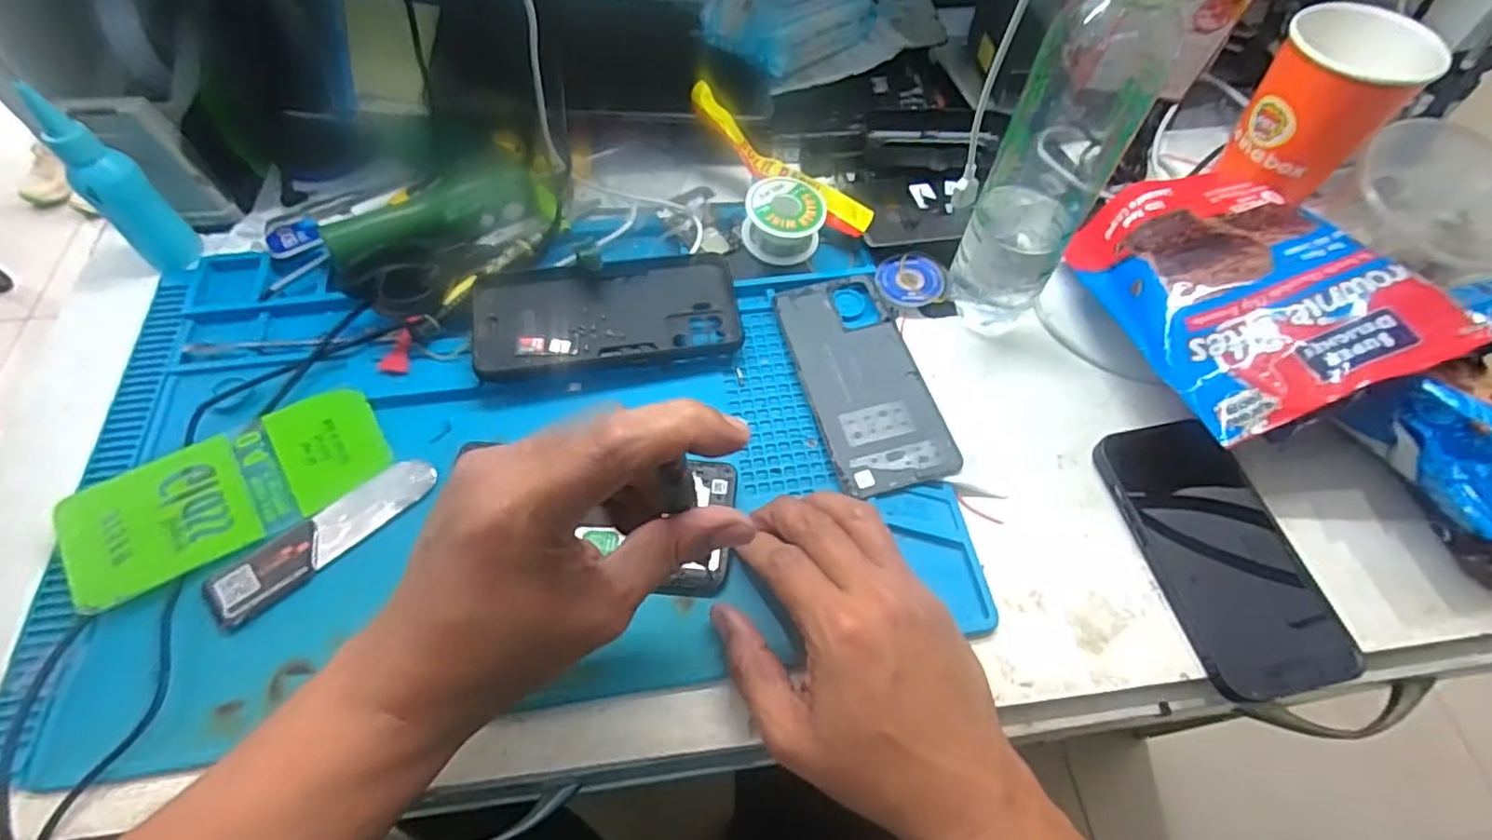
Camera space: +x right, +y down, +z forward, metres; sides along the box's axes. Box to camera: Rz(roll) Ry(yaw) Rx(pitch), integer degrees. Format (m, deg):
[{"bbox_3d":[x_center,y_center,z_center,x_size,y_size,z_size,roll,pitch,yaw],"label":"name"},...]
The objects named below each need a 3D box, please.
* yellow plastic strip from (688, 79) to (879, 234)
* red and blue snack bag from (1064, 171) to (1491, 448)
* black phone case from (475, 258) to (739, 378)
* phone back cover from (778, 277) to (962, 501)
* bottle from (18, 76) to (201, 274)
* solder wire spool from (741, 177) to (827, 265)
[{"bbox_3d":[0.023,-0.181,0.477,0.026,0.044,0.159,-39,67,-22],"label":"yellow plastic strip"},{"bbox_3d":[0.295,-0.077,0.401,0.132,0.038,0.178,-27,52,12],"label":"red and blue snack bag"},{"bbox_3d":[-0.087,-0.069,0.427,0.161,0.016,0.078,-10,59,-7],"label":"black phone case"},{"bbox_3d":[0.072,-0.029,0.413,0.072,0.011,0.153,-12,60,-9],"label":"phone back cover"},{"bbox_3d":[-0.388,-0.142,0.410,0.026,0.112,0.032,1,59,-1],"label":"bottle"},{"bbox_3d":[0.026,-0.137,0.460,0.053,0.031,0.049,1,59,-1],"label":"solder wire spool"}]

